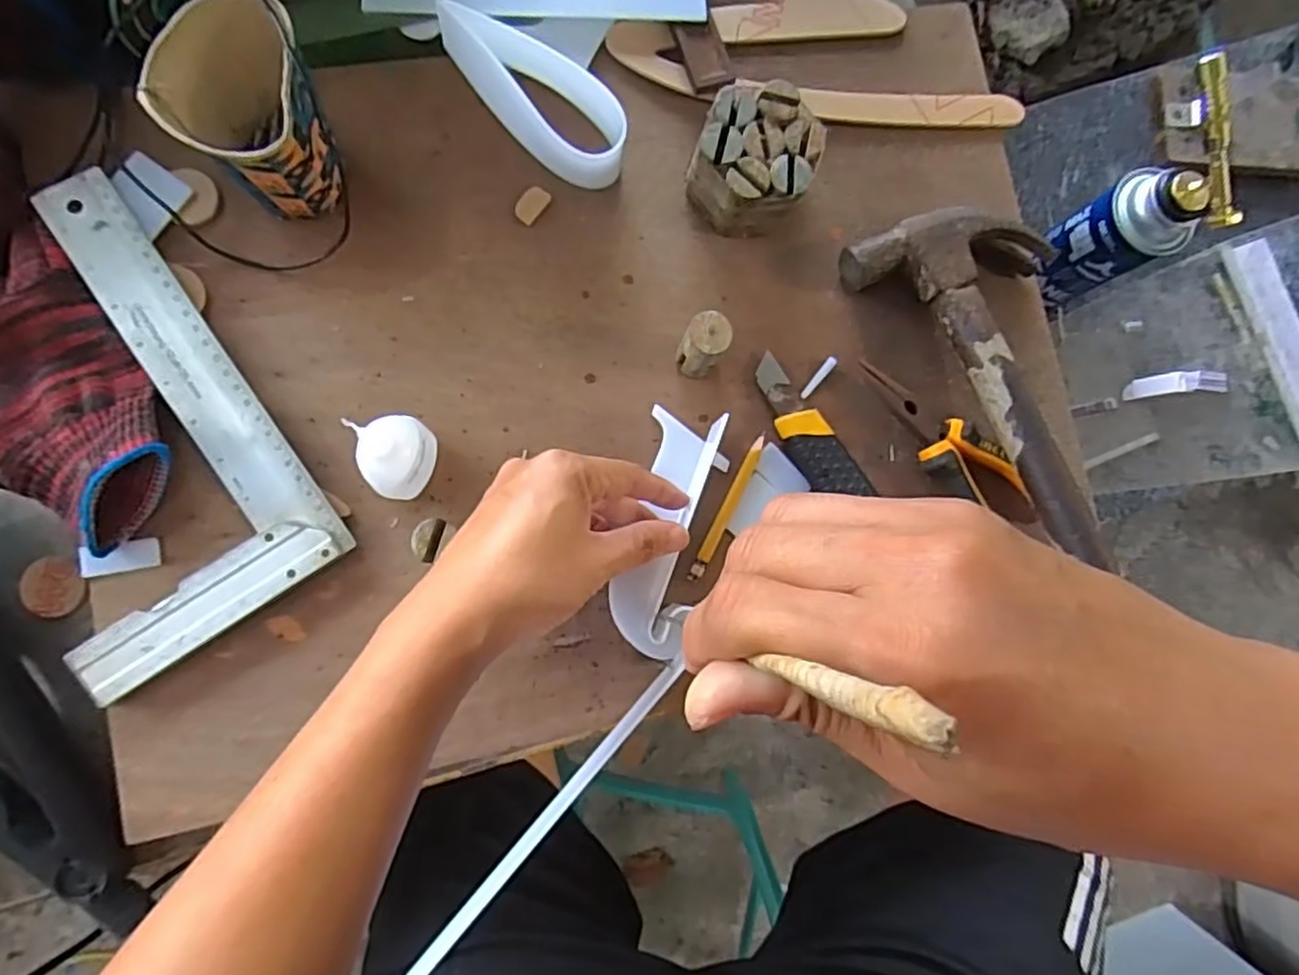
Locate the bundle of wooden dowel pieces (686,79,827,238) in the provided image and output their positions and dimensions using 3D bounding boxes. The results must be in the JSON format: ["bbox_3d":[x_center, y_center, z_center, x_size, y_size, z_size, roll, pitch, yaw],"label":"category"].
[{"bbox_3d":[0.063,-0.197,0.430,0.072,0.046,0.076,23,83,-5],"label":"bundle of wooden dowel pieces"}]

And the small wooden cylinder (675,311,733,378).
[{"bbox_3d":[0.031,-0.083,0.417,0.024,0.050,0.028,24,84,-6],"label":"small wooden cylinder"}]

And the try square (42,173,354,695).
[{"bbox_3d":[-0.297,-0.031,0.389,0.145,0.015,0.254,-34,92,-8],"label":"try square"}]

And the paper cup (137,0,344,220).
[{"bbox_3d":[-0.202,-0.194,0.376,0.070,0.093,0.080,26,83,-5],"label":"paper cup"}]

